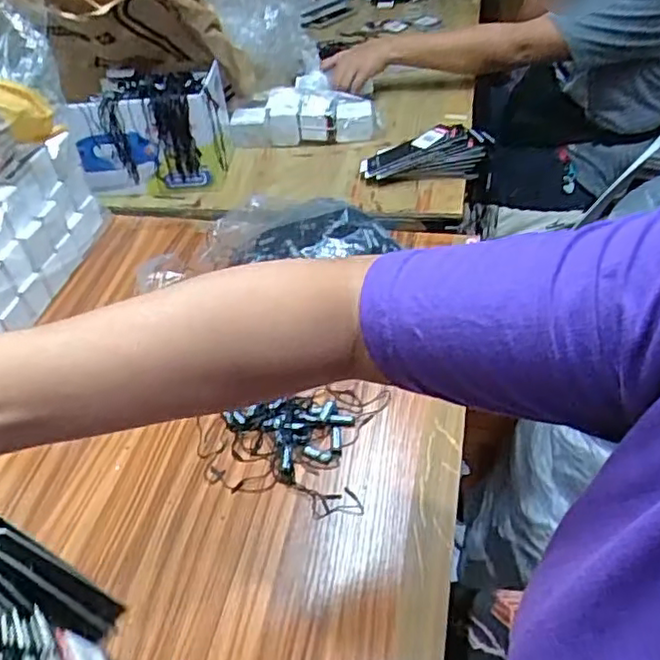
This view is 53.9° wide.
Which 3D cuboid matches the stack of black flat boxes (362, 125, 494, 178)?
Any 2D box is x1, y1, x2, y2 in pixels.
[{"bbox_3d":[0.123,-0.229,0.855,0.159,0.062,0.041,-4,43,3],"label":"stack of black flat boxes"}]

